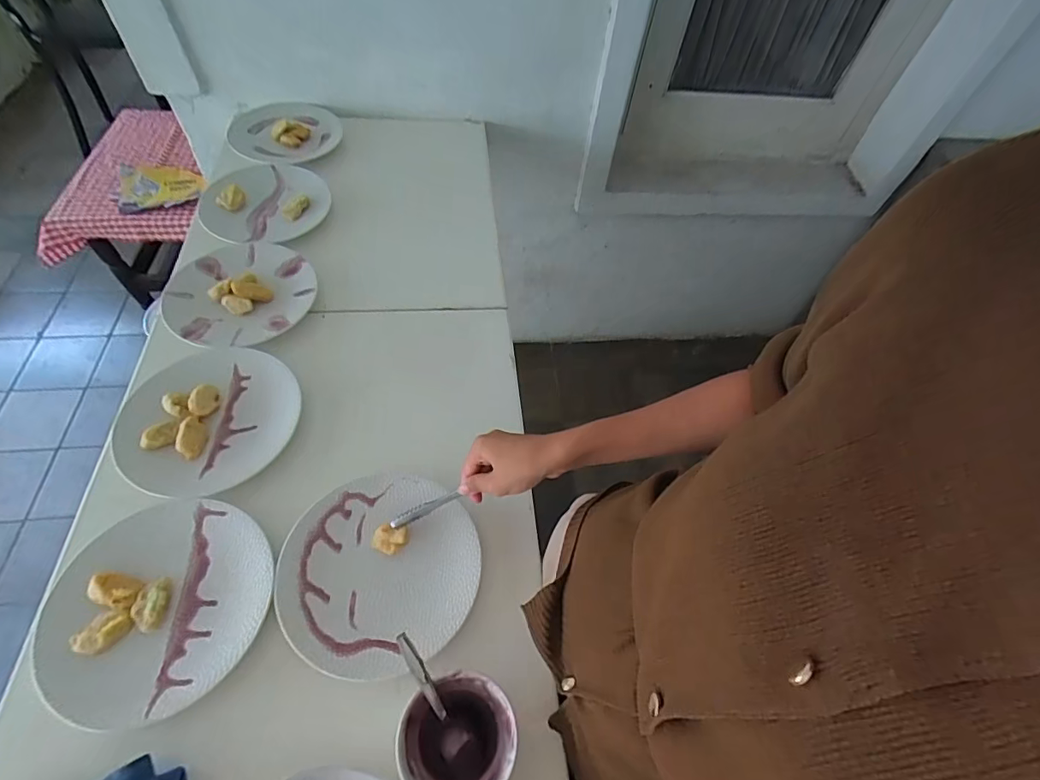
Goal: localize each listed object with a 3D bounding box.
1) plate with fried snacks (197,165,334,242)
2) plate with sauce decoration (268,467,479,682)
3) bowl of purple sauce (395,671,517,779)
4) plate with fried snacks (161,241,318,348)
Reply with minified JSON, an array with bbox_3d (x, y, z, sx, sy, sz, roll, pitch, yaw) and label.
[{"bbox_3d":[-0.458,-0.334,0.868,0.208,0.050,0.185,-37,67,-25],"label":"plate with fried snacks"},{"bbox_3d":[-0.146,0.184,0.516,0.202,0.016,0.195,2,57,-4],"label":"plate with sauce decoration"},{"bbox_3d":[-0.054,0.306,0.428,0.094,0.067,0.093,3,56,-4],"label":"bowl of purple sauce"},{"bbox_3d":[-0.413,-0.144,0.731,0.195,0.042,0.212,2,57,-4],"label":"plate with fried snacks"}]

